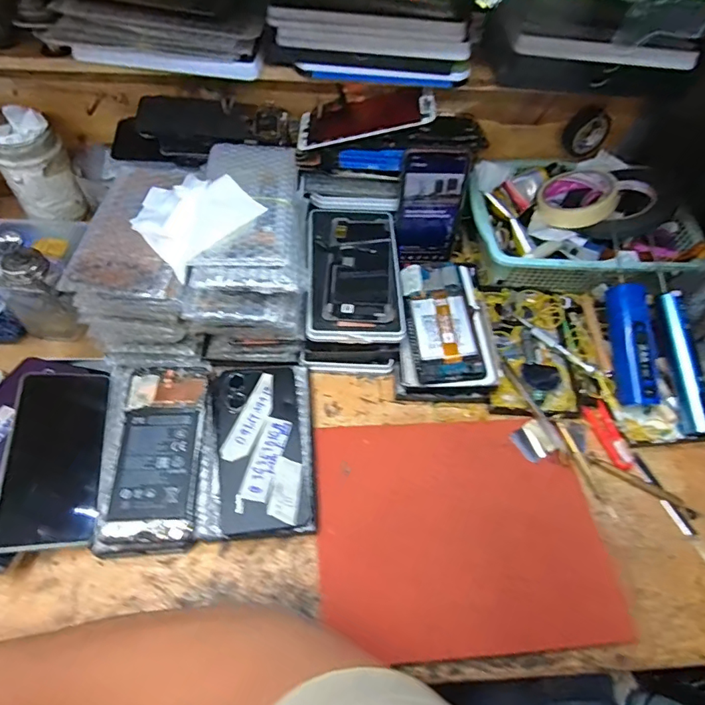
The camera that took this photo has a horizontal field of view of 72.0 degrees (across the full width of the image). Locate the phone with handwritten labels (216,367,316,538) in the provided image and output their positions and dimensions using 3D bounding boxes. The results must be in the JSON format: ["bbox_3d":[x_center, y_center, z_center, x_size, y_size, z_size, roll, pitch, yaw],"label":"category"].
[{"bbox_3d":[-0.085,0.087,0.457,0.075,0.016,0.161,-4,58,-12],"label":"phone with handwritten labels"}]

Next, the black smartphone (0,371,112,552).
[{"bbox_3d":[-0.261,0.087,0.426,0.076,0.008,0.163,5,55,-24],"label":"black smartphone"}]

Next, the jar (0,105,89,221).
[{"bbox_3d":[-0.378,-0.222,0.581,0.070,0.117,0.064,2,55,-3],"label":"jar"}]

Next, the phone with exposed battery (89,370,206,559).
[{"bbox_3d":[-0.174,0.089,0.434,0.073,0.012,0.166,1,55,-4],"label":"phone with exposed battery"}]

